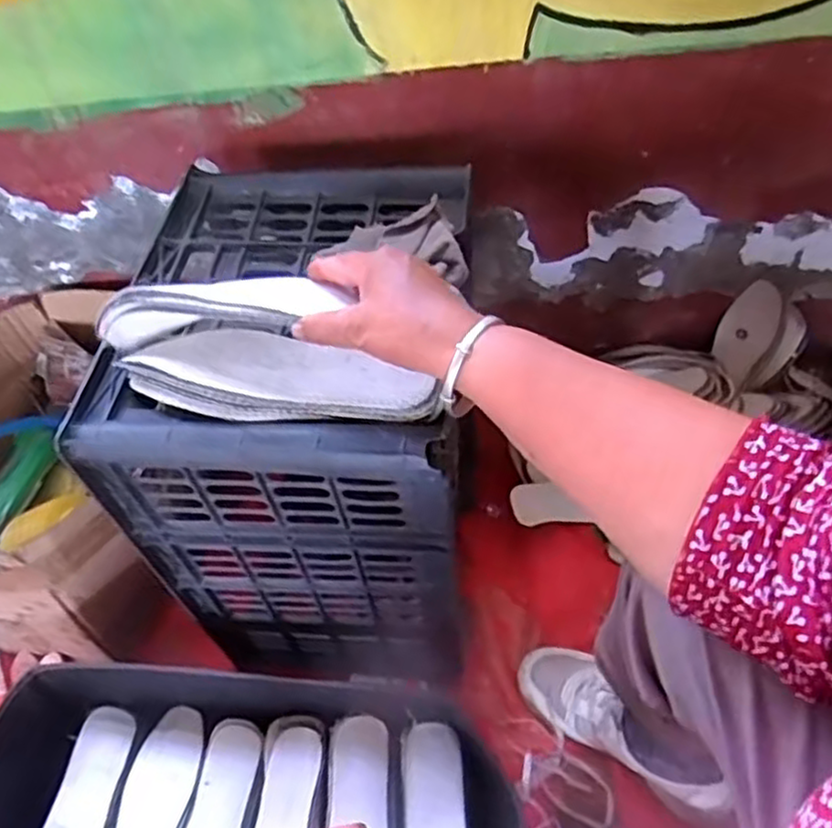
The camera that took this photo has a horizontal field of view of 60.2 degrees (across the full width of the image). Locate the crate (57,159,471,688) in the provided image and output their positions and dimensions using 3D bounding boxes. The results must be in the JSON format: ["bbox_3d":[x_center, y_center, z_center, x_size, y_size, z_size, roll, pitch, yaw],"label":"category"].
[{"bbox_3d":[-0.092,0.028,0.734,0.263,0.481,0.318,1,51,6],"label":"crate"}]

